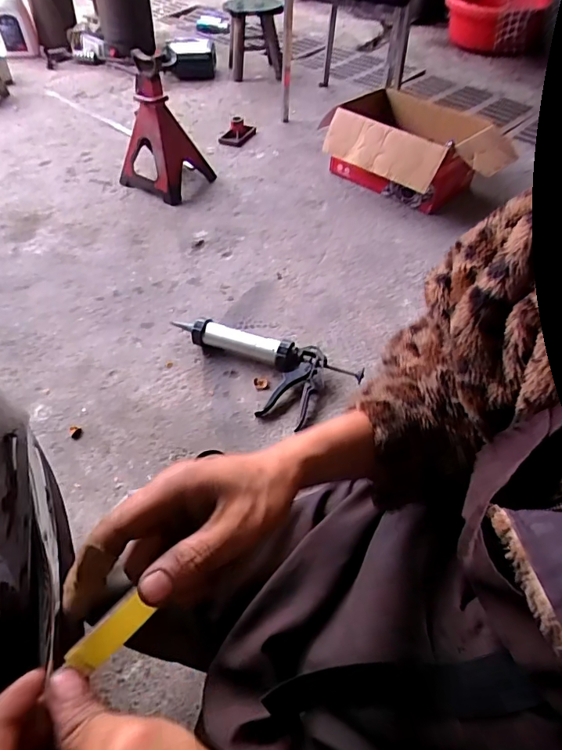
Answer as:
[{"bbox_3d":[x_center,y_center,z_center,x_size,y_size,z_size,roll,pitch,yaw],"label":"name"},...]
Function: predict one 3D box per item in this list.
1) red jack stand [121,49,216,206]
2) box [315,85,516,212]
[{"bbox_3d":[-0.400,-0.804,1.449,0.237,0.380,0.221,29,57,22],"label":"red jack stand"},{"bbox_3d":[0.468,-0.740,1.490,0.530,0.228,0.469,33,59,25],"label":"box"}]

